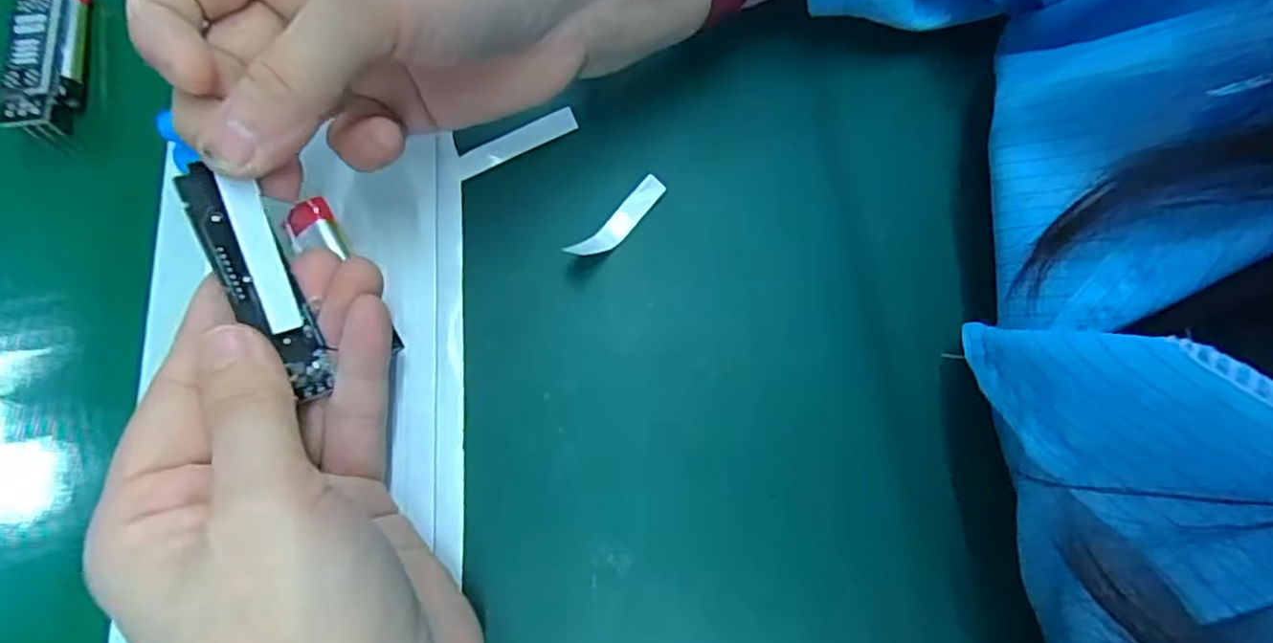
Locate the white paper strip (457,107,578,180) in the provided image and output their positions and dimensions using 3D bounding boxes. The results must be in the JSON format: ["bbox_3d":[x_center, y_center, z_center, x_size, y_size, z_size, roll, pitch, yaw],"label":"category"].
[{"bbox_3d":[-0.042,-0.064,0.236,0.046,0.004,0.009,-29,94,-16],"label":"white paper strip"}]

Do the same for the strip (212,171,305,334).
[{"bbox_3d":[-0.096,-0.017,0.172,0.009,0.004,0.040,-24,101,-50],"label":"strip"}]

